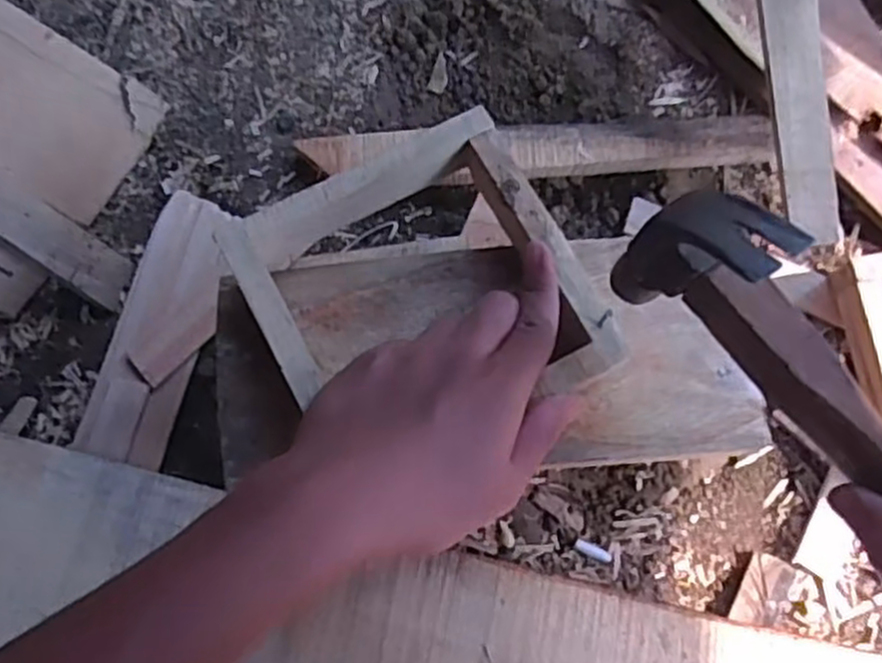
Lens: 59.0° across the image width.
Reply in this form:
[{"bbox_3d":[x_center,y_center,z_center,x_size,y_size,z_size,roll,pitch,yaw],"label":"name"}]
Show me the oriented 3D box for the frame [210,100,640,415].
[{"bbox_3d":[-0.010,-0.018,0.380,0.149,0.026,0.146,-27,78,-5],"label":"frame"}]

